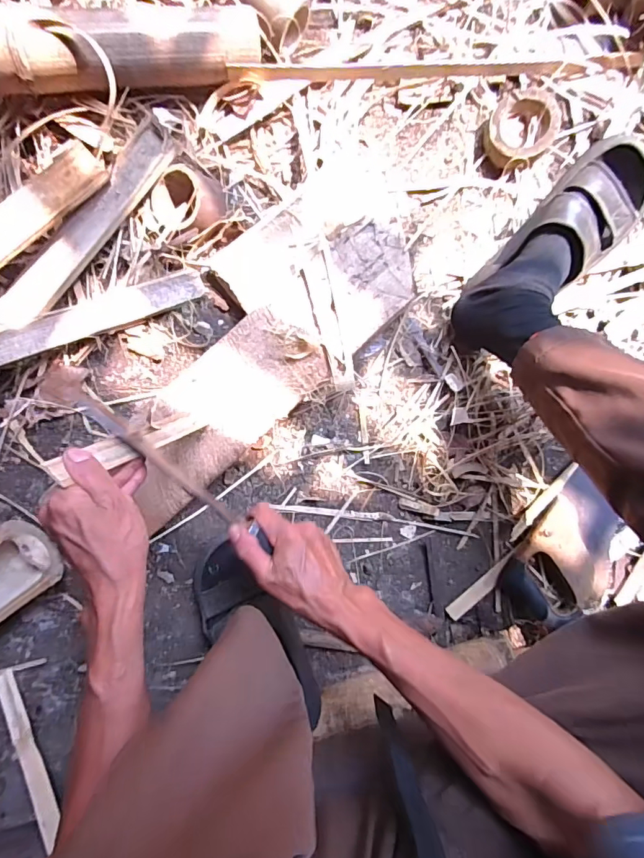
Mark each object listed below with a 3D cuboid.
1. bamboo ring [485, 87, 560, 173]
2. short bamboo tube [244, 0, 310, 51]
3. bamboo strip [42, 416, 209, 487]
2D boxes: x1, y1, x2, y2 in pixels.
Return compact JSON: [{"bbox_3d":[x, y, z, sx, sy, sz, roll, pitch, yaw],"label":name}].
[{"bbox_3d":[0.264,-0.398,0.615,0.112,0.033,0.086,-44,91,-3],"label":"bamboo ring"},{"bbox_3d":[-0.063,-0.544,0.599,0.062,0.050,0.097,-44,91,-3],"label":"short bamboo tube"},{"bbox_3d":[-0.169,0.012,0.446,0.010,0.222,0.022,-34,90,19],"label":"bamboo strip"}]

